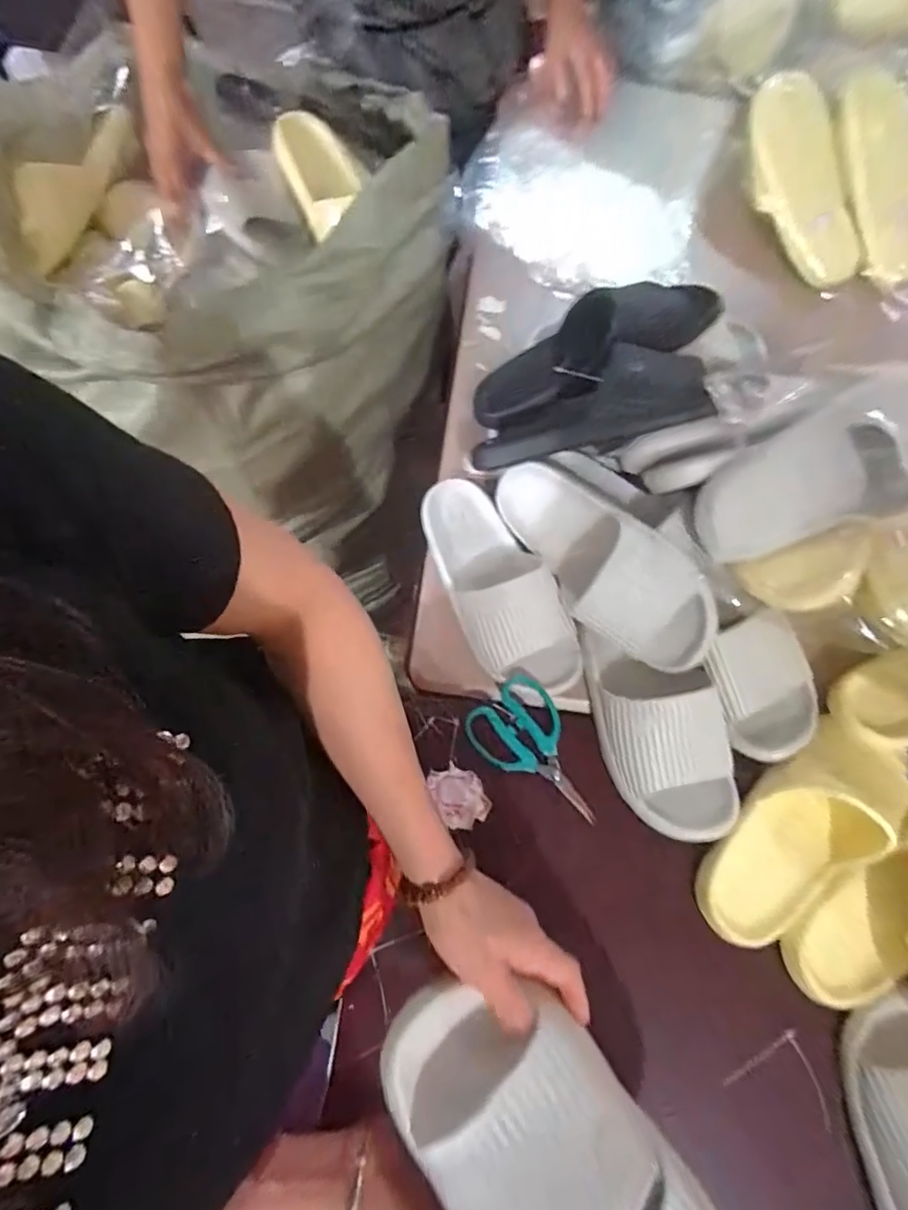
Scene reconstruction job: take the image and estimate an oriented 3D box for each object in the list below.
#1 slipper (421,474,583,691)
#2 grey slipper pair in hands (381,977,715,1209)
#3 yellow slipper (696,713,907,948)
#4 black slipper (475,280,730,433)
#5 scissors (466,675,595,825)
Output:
[{"bbox_3d":[0.043,-0.024,0.551,0.096,0.056,0.245,-27,77,-9],"label":"slipper"},{"bbox_3d":[0.082,0.344,0.299,0.108,0.075,0.286,-38,90,-11],"label":"grey slipper pair in hands"},{"bbox_3d":[0.321,0.210,0.485,0.224,0.059,0.092,-38,79,-11],"label":"yellow slipper"},{"bbox_3d":[0.141,-0.276,0.562,0.265,0.068,0.085,-23,76,14],"label":"black slipper"},{"bbox_3d":[0.086,0.148,0.531,0.089,0.009,0.147,-38,79,-11],"label":"scissors"}]

